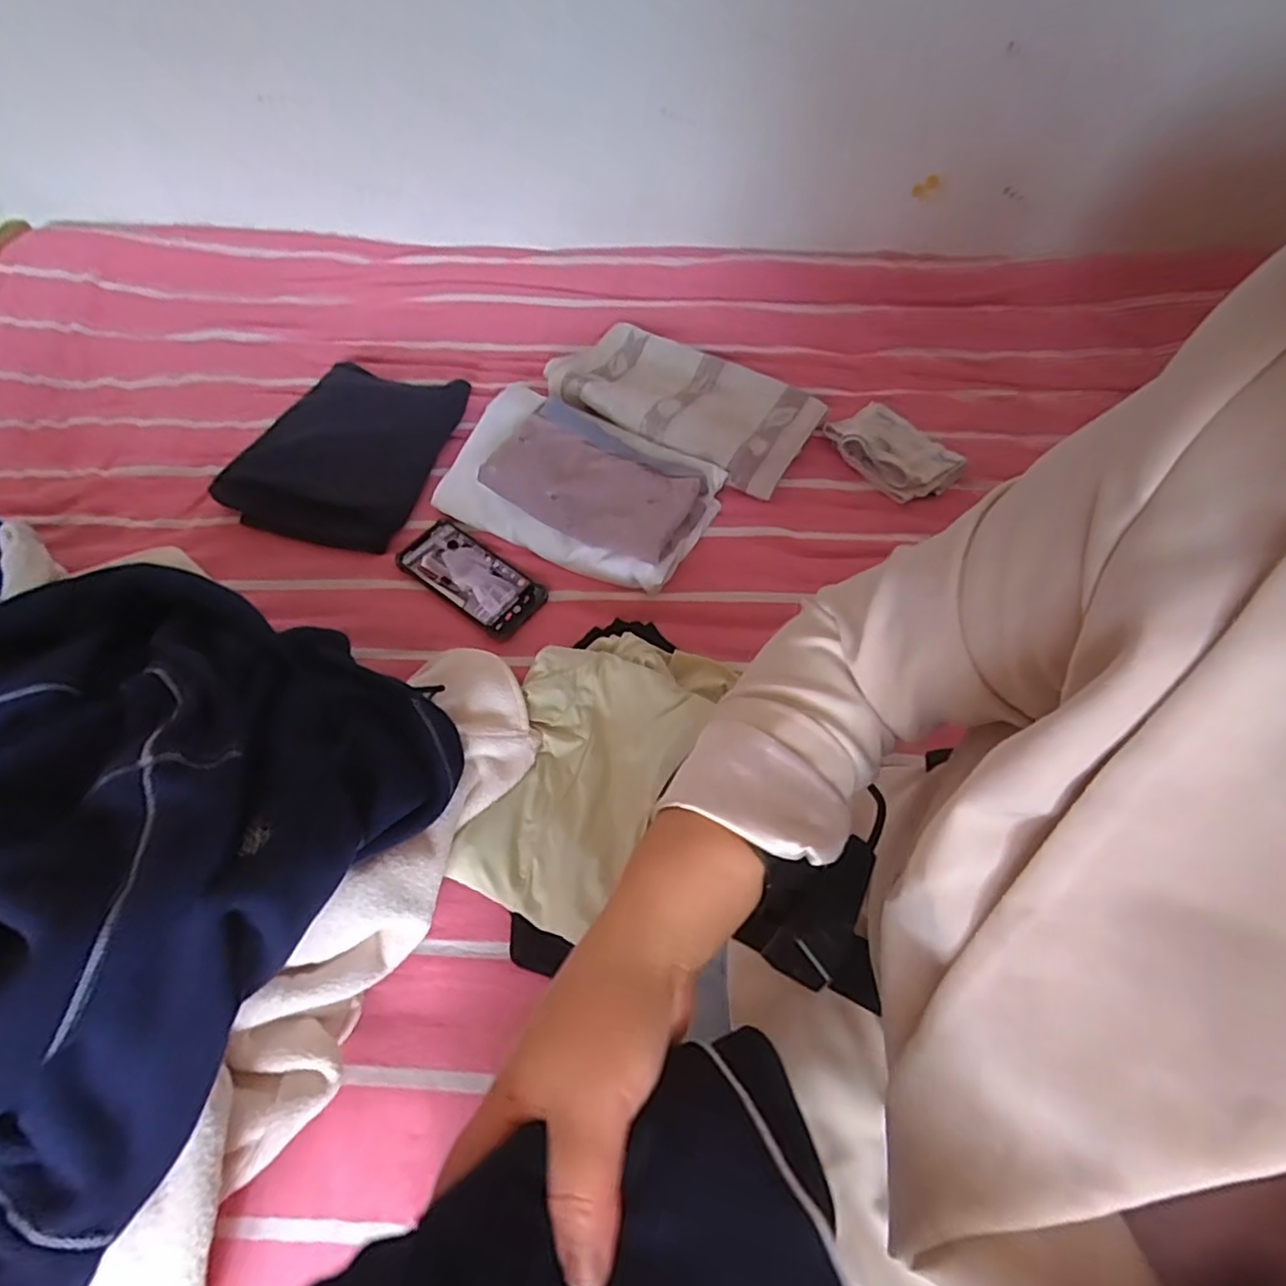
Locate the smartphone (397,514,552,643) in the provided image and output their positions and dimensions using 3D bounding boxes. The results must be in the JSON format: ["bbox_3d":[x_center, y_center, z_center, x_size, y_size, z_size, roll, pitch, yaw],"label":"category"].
[{"bbox_3d":[-0.186,-0.072,0.695,0.167,0.012,0.076,33,66,19],"label":"smartphone"}]

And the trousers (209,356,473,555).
[{"bbox_3d":[-0.355,-0.240,0.780,0.204,0.042,0.269,12,61,9],"label":"trousers"}]

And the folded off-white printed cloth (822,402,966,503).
[{"bbox_3d":[0.293,-0.230,0.747,0.103,0.040,0.147,-35,64,-17],"label":"folded off-white printed cloth"}]

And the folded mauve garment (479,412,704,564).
[{"bbox_3d":[-0.054,-0.166,0.700,0.219,0.027,0.123,25,60,7],"label":"folded mauve garment"}]

